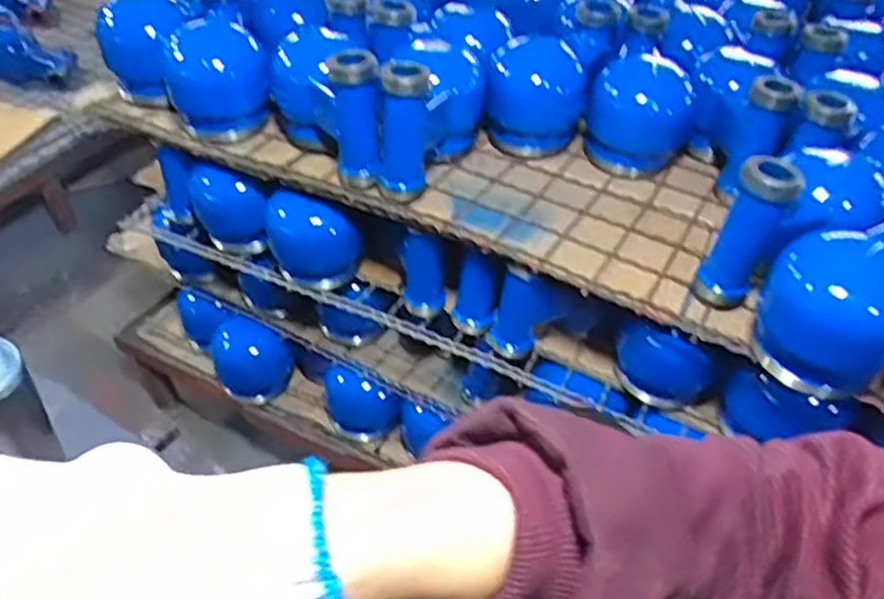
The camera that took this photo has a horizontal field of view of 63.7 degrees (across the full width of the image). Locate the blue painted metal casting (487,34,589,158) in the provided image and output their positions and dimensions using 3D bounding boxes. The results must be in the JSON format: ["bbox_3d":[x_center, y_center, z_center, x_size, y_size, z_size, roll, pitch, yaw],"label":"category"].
[{"bbox_3d":[0.089,-0.201,0.702,0.088,0.085,0.092,3,43,-2],"label":"blue painted metal casting"}]

